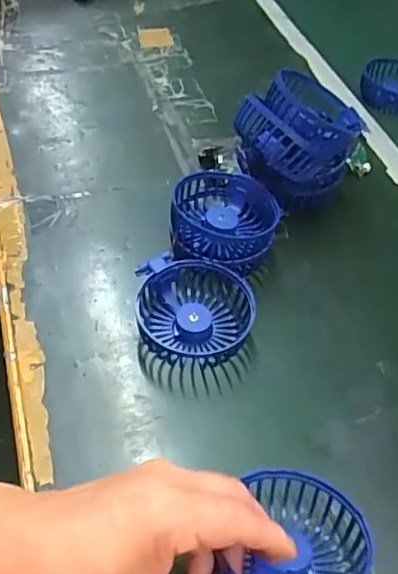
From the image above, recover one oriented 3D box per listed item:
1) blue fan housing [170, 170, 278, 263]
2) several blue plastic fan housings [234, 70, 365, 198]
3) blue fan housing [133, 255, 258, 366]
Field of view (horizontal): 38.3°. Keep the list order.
[{"bbox_3d":[0.021,-0.053,0.494,0.088,0.052,0.091,7,50,1],"label":"blue fan housing"},{"bbox_3d":[0.090,-0.126,0.527,0.080,0.109,0.121,39,57,24],"label":"several blue plastic fan housings"},{"bbox_3d":[-0.004,0.019,0.449,0.087,0.037,0.082,1,50,-4],"label":"blue fan housing"}]

